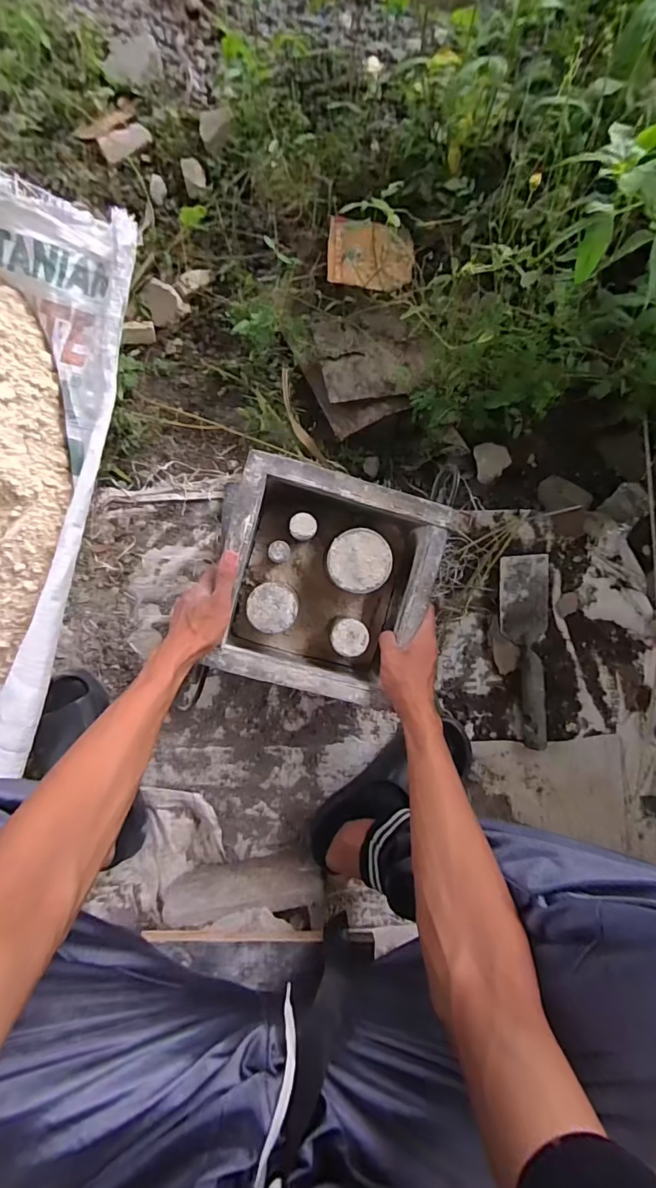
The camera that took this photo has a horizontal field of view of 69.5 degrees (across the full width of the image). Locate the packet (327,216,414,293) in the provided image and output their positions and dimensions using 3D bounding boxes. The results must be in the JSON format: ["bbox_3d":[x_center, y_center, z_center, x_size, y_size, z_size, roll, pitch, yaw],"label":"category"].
[{"bbox_3d":[0.056,-0.440,0.616,0.111,0.007,0.078,4,99,-6],"label":"packet"}]

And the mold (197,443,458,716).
[{"bbox_3d":[-0.005,-0.011,0.582,0.232,0.102,0.244,14,89,-6],"label":"mold"}]

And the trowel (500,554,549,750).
[{"bbox_3d":[0.288,0.080,0.674,0.072,0.032,0.267,-3,91,-6],"label":"trowel"}]

